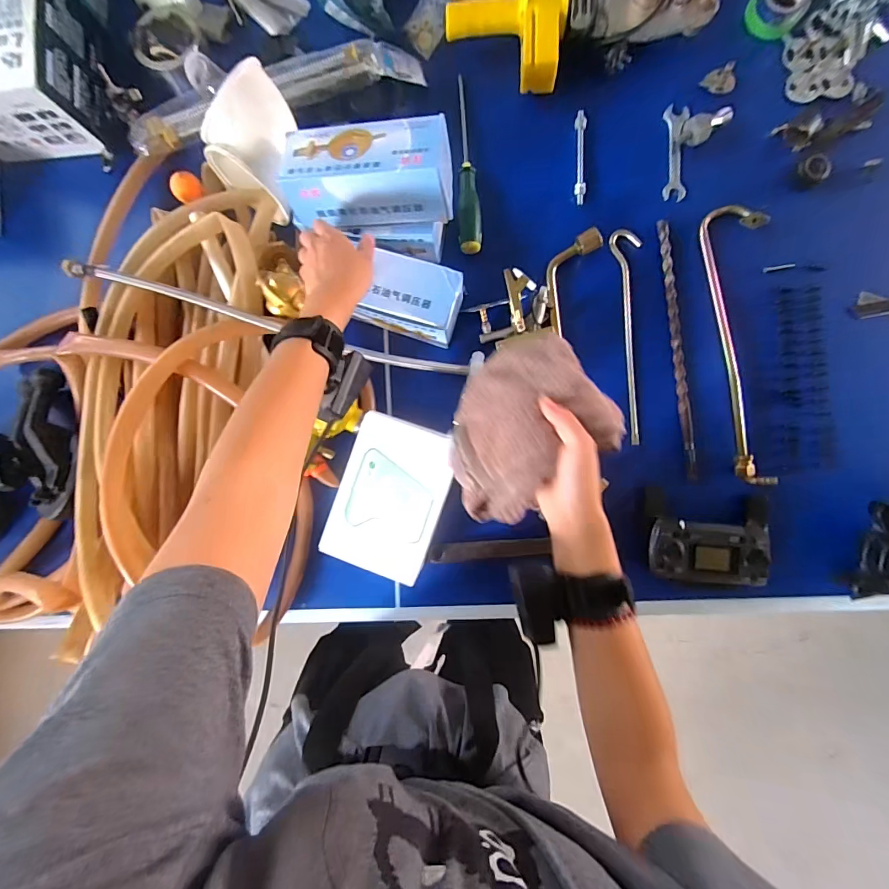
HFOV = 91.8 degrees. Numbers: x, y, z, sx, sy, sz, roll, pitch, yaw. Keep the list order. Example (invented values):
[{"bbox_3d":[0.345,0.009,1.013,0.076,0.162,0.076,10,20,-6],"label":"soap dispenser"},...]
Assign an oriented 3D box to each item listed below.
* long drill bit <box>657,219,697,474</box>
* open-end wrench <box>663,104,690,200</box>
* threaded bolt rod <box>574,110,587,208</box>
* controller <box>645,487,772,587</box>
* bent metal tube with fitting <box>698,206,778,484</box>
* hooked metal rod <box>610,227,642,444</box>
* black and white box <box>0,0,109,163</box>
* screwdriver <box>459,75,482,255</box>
[{"bbox_3d":[0.308,-0.126,0.567,0.013,0.014,0.338,-6,88,4],"label":"long drill bit"},{"bbox_3d":[0.310,-0.391,0.578,0.028,0.008,0.128,2,89,5],"label":"open-end wrench"},{"bbox_3d":[0.184,-0.389,0.585,0.014,0.013,0.124,1,89,5],"label":"threaded bolt rod"},{"bbox_3d":[0.336,0.120,0.548,0.148,0.041,0.116,5,89,5],"label":"controller"},{"bbox_3d":[0.387,-0.130,0.556,0.070,0.029,0.360,-4,88,5],"label":"bent metal tube with fitting"},{"bbox_3d":[0.255,-0.145,0.578,0.037,0.011,0.285,-6,88,4],"label":"hooked metal rod"},{"bbox_3d":[-0.583,-0.522,0.587,0.185,0.110,0.184,-1,88,5],"label":"black and white box"},{"bbox_3d":[0.035,-0.380,0.585,0.030,0.027,0.243,0,89,5],"label":"screwdriver"}]

